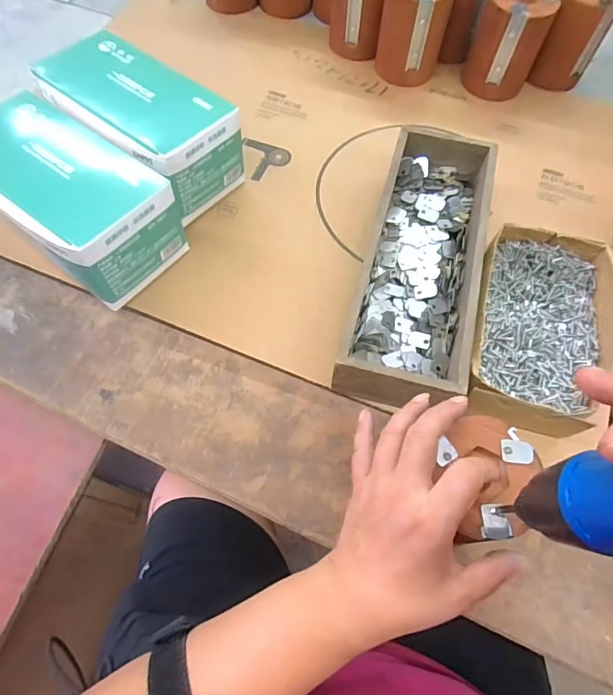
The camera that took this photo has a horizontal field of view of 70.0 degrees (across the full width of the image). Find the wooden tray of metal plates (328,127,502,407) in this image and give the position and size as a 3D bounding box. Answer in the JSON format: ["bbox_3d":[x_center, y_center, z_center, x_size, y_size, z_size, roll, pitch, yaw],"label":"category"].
[{"bbox_3d":[0.105,-0.081,0.416,0.106,0.070,0.282,14,66,5],"label":"wooden tray of metal plates"}]

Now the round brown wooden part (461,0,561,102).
[{"bbox_3d":[0.245,-0.374,0.533,0.077,0.100,0.078,22,67,9],"label":"round brown wooden part"}]

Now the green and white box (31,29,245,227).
[{"bbox_3d":[-0.173,-0.227,0.462,0.202,0.094,0.104,36,70,14],"label":"green and white box"}]

